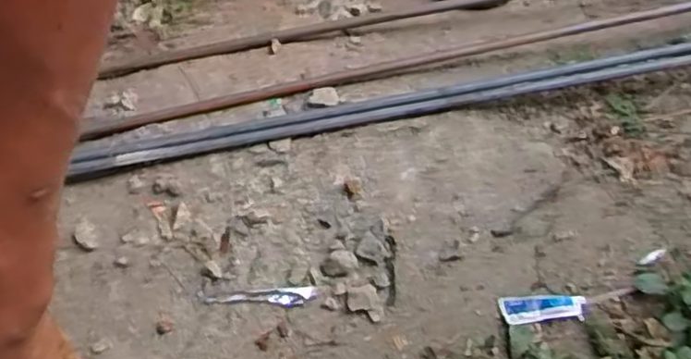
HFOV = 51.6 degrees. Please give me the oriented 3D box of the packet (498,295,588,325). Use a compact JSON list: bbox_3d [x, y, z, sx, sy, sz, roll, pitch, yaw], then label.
[{"bbox_3d":[0.144,0.094,0.523,0.059,0.009,0.019,-4,72,2],"label":"packet"}]

